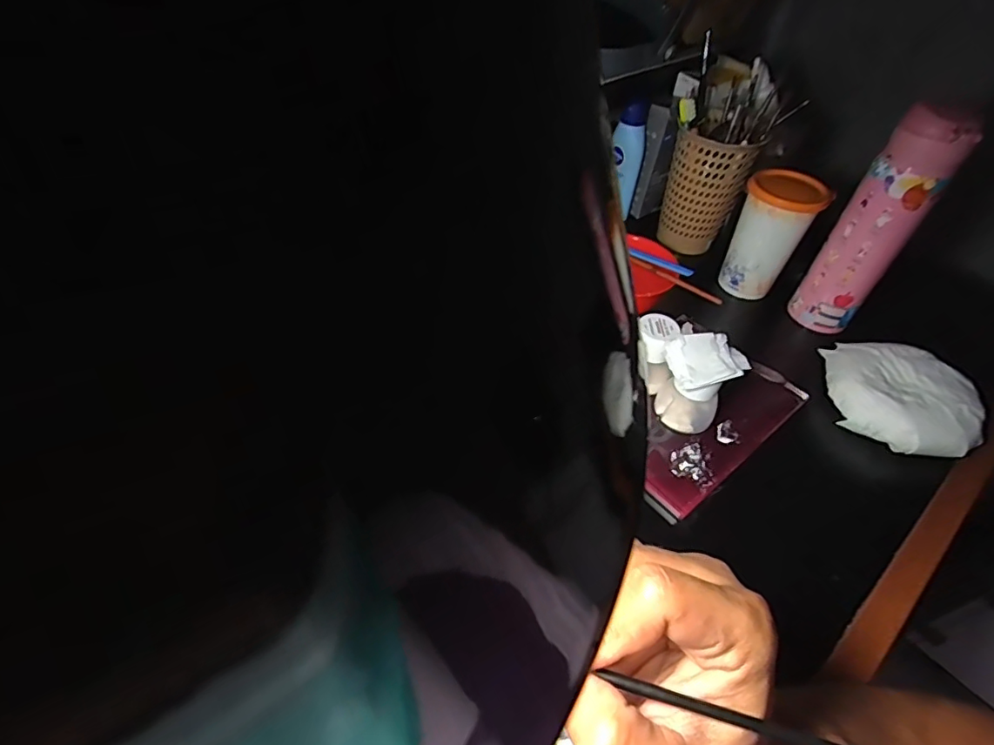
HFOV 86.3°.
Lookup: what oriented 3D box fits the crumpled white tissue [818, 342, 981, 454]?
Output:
[{"bbox_3d":[0.372,0.022,0.487,0.108,0.038,0.115,13,48,6],"label":"crumpled white tissue"}]

